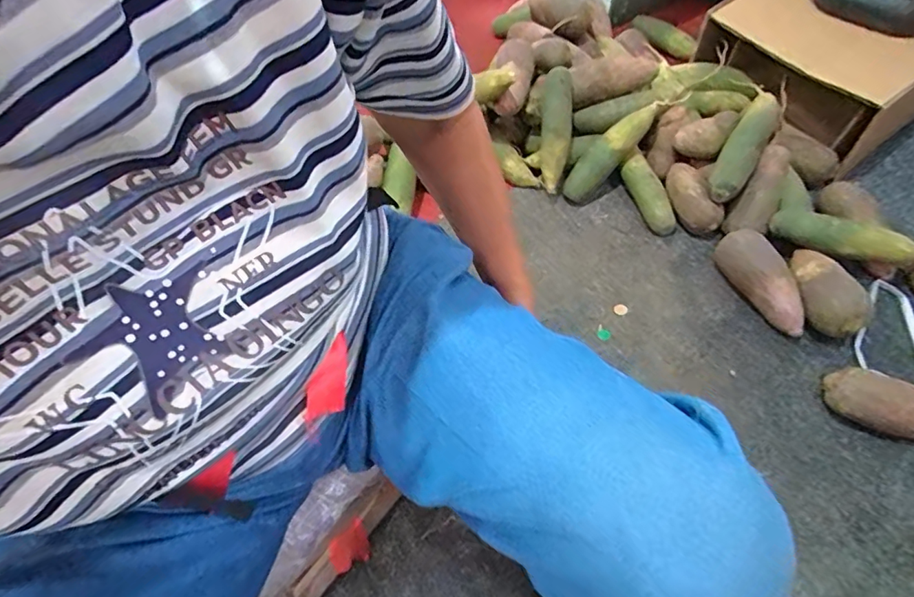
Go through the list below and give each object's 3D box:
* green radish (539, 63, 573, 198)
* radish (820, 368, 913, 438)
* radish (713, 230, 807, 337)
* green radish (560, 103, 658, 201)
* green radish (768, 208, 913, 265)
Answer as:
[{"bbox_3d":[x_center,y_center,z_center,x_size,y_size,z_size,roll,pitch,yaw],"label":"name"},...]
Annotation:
[{"bbox_3d":[0.173,-0.291,0.890,0.059,0.066,0.196,3,97,5],"label":"green radish"},{"bbox_3d":[0.584,0.144,0.664,0.179,0.070,0.059,19,61,14],"label":"radish"},{"bbox_3d":[0.469,-0.028,0.769,0.061,0.062,0.175,-25,74,-12],"label":"radish"},{"bbox_3d":[0.265,-0.256,0.887,0.050,0.203,0.063,7,45,-46],"label":"green radish"},{"bbox_3d":[0.599,-0.092,0.776,0.215,0.045,0.054,25,62,17],"label":"green radish"}]

